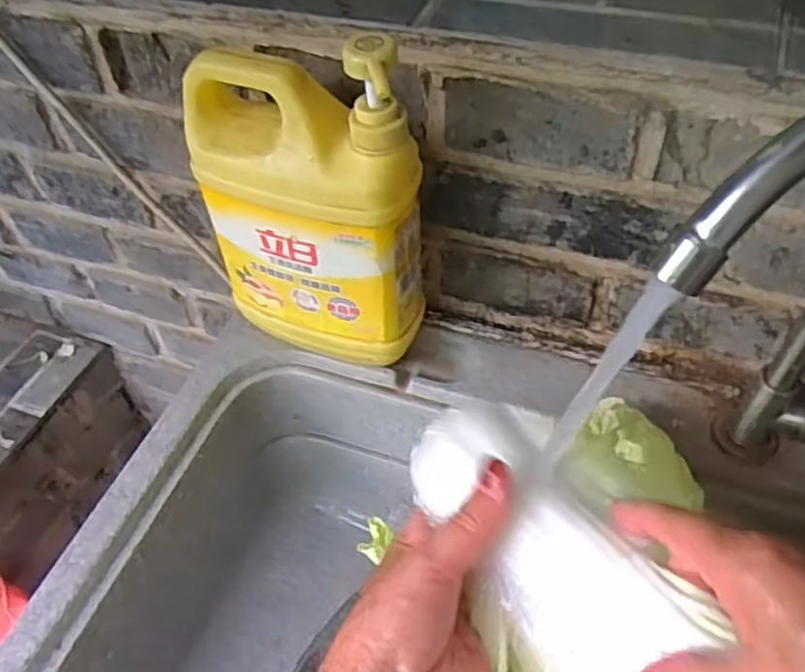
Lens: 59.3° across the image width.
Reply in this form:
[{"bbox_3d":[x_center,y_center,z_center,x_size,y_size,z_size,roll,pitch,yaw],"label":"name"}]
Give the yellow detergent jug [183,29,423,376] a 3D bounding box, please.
[{"bbox_3d":[-0.060,-0.083,0.465,0.136,0.216,0.066,21,52,22],"label":"yellow detergent jug"}]

